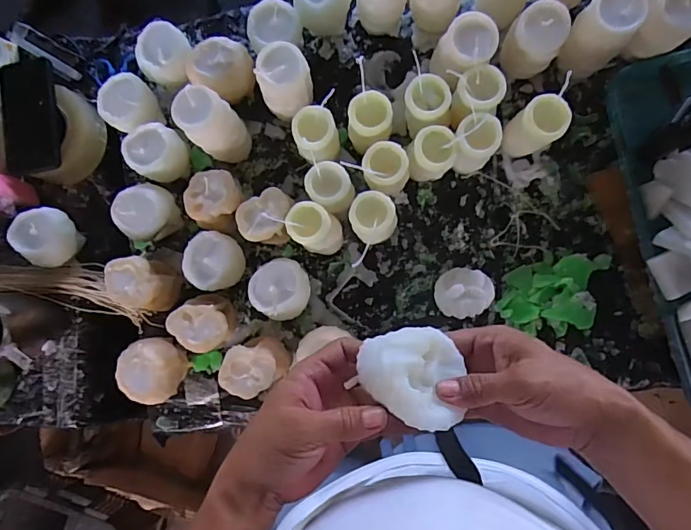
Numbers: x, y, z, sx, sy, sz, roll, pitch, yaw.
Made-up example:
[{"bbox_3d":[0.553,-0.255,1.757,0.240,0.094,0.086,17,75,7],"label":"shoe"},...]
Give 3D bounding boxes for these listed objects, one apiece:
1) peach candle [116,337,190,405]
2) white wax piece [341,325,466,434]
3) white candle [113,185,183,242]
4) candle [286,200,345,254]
[{"bbox_3d":[-0.251,0.139,0.631,0.072,0.087,0.084,-14,85,7],"label":"peach candle"},{"bbox_3d":[0.052,0.089,0.367,0.077,0.038,0.075,13,62,-33],"label":"white wax piece"},{"bbox_3d":[-0.264,-0.069,0.641,0.069,0.072,0.079,20,90,8],"label":"white candle"},{"bbox_3d":[-0.036,-0.044,0.605,0.056,0.113,0.052,0,87,7],"label":"candle"}]

